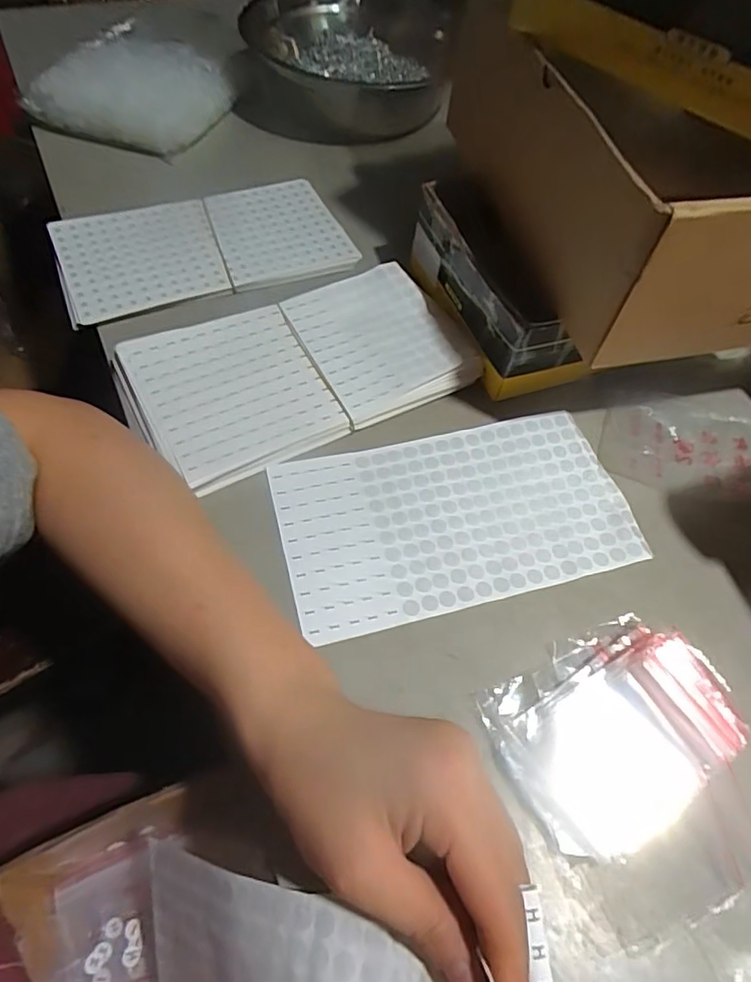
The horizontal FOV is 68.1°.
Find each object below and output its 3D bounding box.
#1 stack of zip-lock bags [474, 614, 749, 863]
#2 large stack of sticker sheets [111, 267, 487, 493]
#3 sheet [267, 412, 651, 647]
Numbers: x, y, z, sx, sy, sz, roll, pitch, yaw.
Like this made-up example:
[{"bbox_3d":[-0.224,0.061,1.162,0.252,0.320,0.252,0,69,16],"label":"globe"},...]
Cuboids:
[{"bbox_3d":[0.126,0.122,0.292,0.117,0.024,0.093,-27,64,-19],"label":"stack of zip-lock bags"},{"bbox_3d":[-0.058,-0.091,0.406,0.232,0.029,0.136,-23,63,-17],"label":"large stack of sticker sheets"},{"bbox_3d":[0.052,0.015,0.367,0.225,0.009,0.124,-11,60,-11],"label":"sheet"}]

